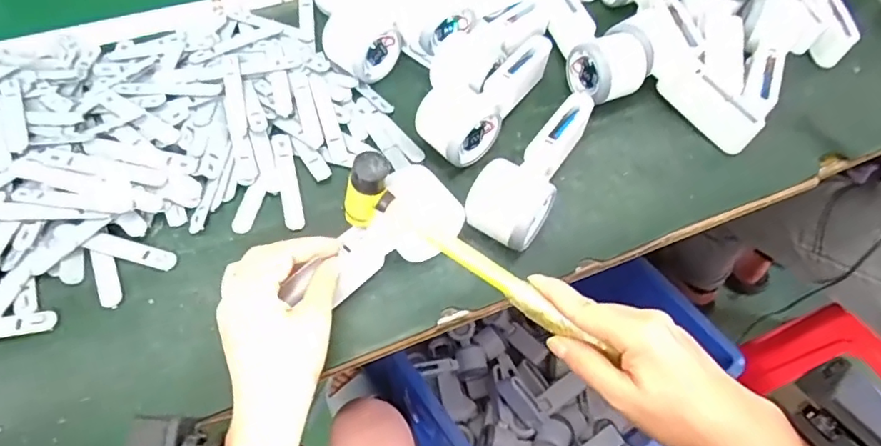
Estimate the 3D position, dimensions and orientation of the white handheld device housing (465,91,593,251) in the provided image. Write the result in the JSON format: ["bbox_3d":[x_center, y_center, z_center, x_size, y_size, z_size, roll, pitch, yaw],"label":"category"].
[{"bbox_3d":[0.086,-0.049,0.465,0.060,0.054,0.171,33,63,14],"label":"white handheld device housing"}]

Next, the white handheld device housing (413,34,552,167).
[{"bbox_3d":[0.040,-0.118,0.505,0.070,0.047,0.160,33,63,13],"label":"white handheld device housing"}]

